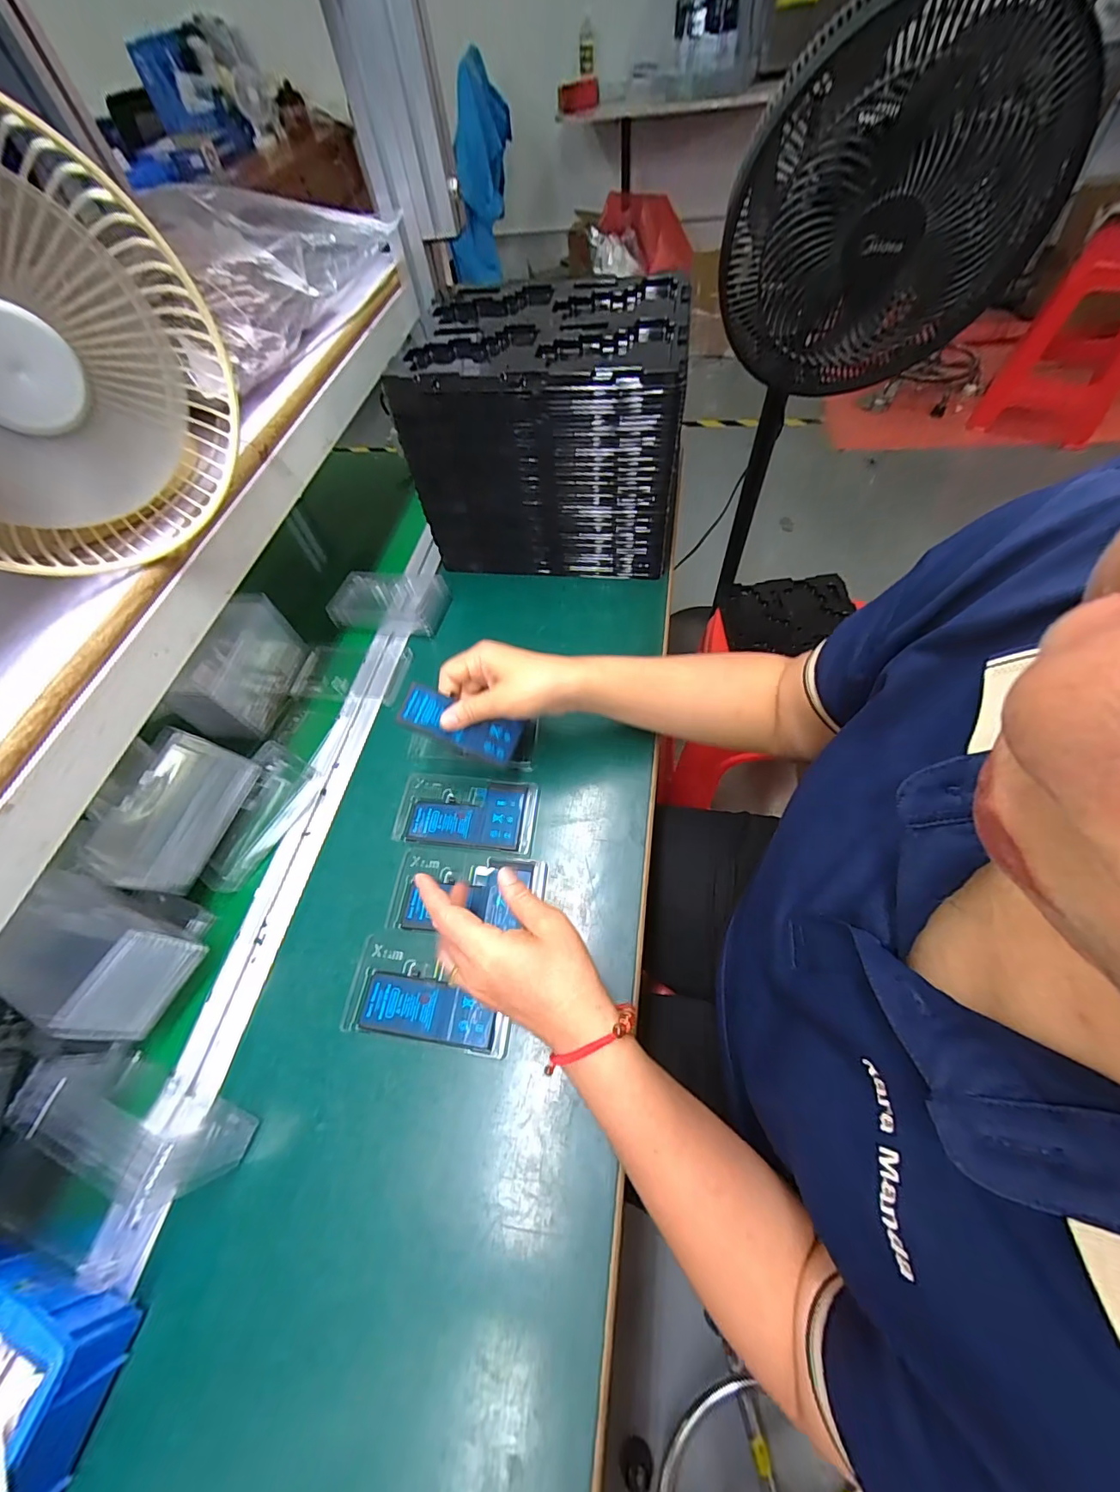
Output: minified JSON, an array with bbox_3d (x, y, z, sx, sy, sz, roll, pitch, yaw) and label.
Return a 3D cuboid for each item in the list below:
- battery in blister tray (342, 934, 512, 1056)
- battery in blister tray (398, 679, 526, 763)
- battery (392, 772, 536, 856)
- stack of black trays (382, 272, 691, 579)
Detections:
[{"bbox_3d":[-0.100,0.192,0.383,0.128,0.008,0.066,7,63,6],"label":"battery in blister tray"},{"bbox_3d":[-0.086,-0.018,0.430,0.103,0.008,0.042,18,91,-16],"label":"battery in blister tray"},{"bbox_3d":[-0.088,0.061,0.459,0.127,0.004,0.070,5,62,5],"label":"battery"},{"bbox_3d":[-0.010,-0.355,0.569,0.278,0.212,0.209,5,61,6],"label":"stack of black trays"}]

